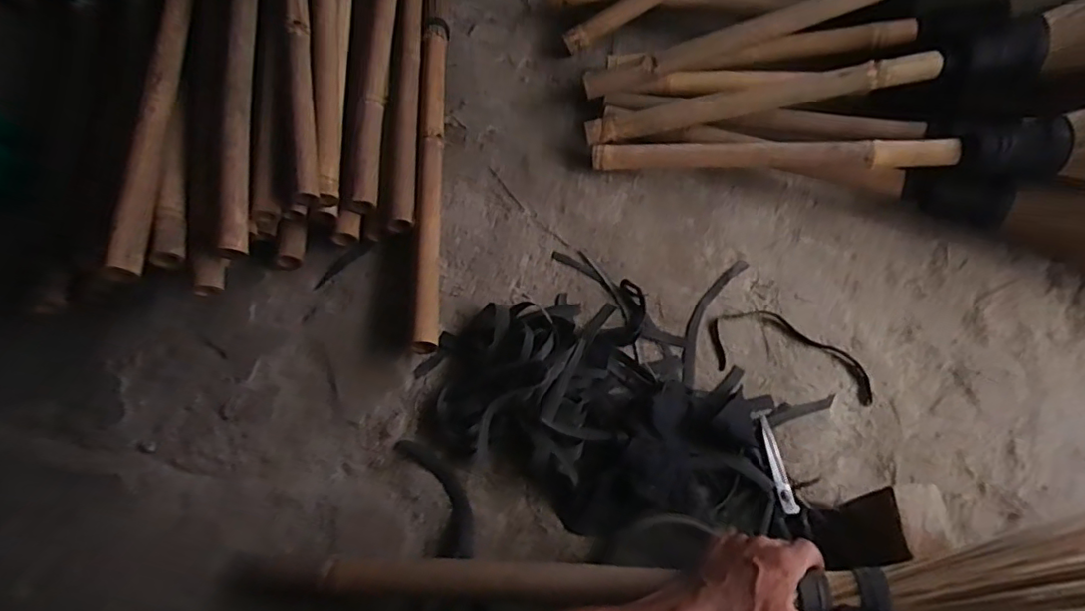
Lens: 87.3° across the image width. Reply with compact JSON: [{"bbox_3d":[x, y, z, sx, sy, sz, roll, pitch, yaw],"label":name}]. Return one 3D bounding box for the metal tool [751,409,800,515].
[{"bbox_3d":[0.281,0.188,0.690,0.025,0.014,0.126,-3,62,-2],"label":"metal tool"}]

